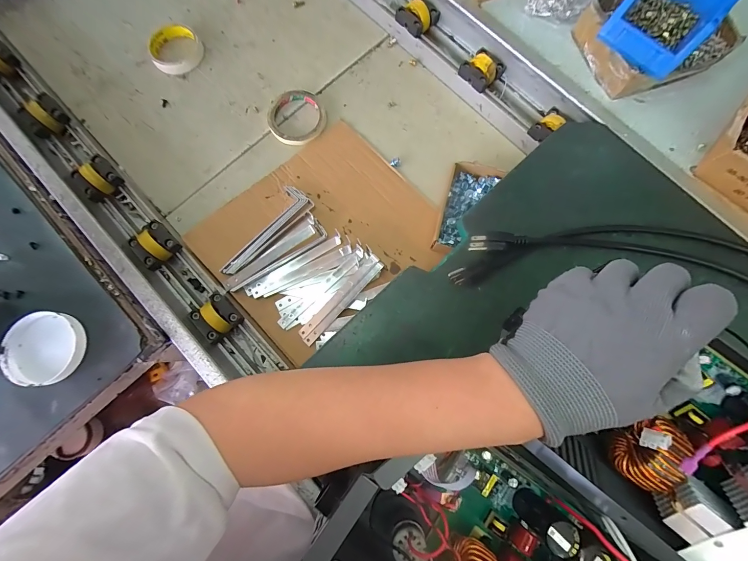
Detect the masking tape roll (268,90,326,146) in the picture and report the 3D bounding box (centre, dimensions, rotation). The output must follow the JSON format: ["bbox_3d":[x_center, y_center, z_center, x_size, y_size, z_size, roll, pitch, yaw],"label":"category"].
[{"bbox_3d":[-0.132,-0.276,0.557,0.097,0.014,0.098,0,79,1],"label":"masking tape roll"}]

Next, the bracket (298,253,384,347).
[{"bbox_3d":[-0.049,0.027,0.483,0.158,0.011,0.030,-47,63,2],"label":"bracket"}]

